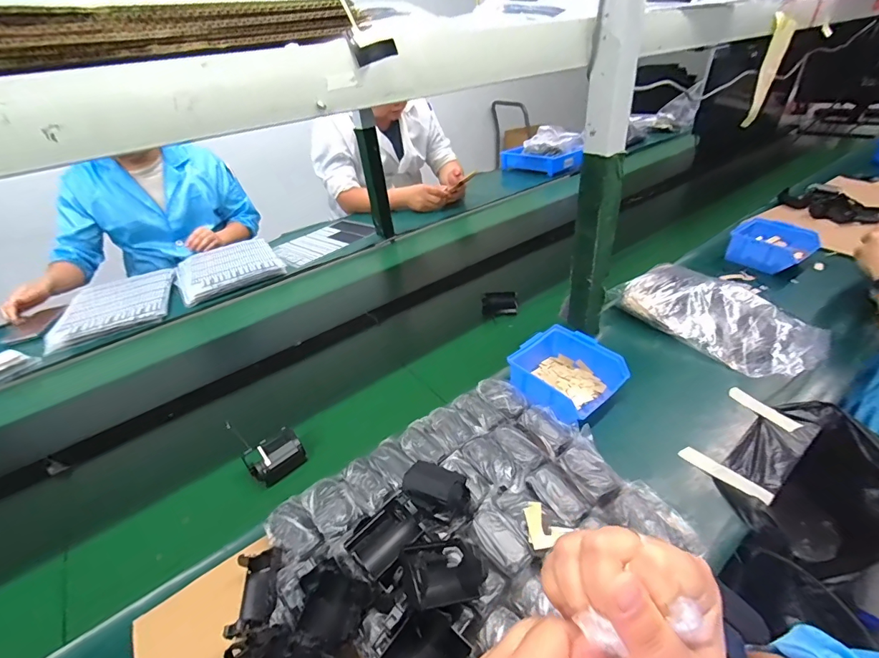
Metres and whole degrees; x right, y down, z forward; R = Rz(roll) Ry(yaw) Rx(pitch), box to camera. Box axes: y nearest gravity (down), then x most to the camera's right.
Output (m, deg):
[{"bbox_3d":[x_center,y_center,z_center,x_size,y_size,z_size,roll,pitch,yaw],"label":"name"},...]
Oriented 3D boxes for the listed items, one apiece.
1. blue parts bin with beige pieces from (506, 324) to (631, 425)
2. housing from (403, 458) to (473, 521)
[{"bbox_3d":[0.181,0.069,0.613,0.134,0.067,0.141,-28,41,-28],"label":"blue parts bin with beige pieces"},{"bbox_3d":[-0.003,0.175,0.443,0.073,0.030,0.044,17,42,29],"label":"housing"}]

